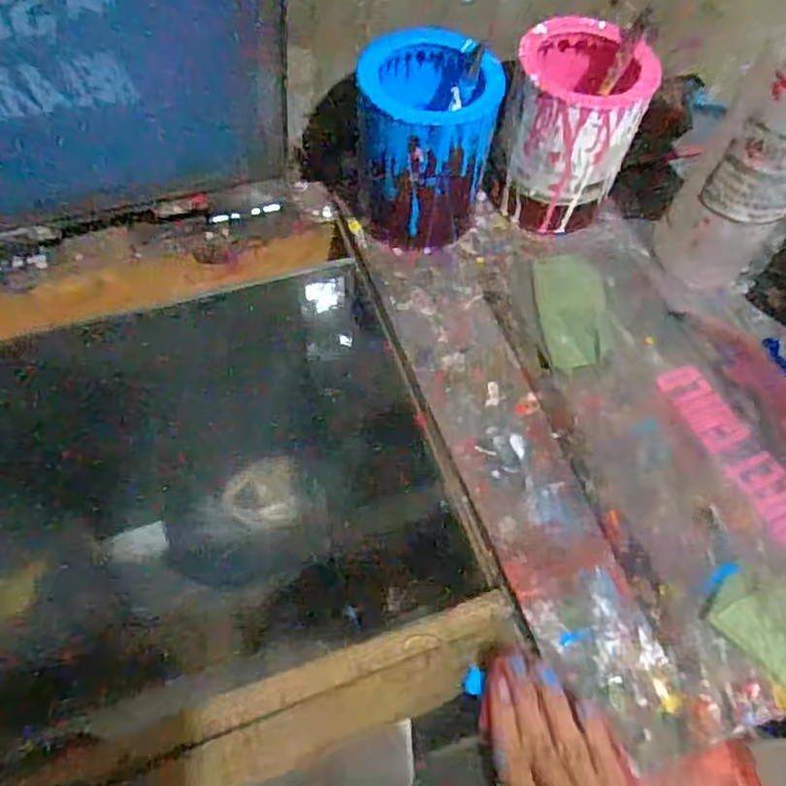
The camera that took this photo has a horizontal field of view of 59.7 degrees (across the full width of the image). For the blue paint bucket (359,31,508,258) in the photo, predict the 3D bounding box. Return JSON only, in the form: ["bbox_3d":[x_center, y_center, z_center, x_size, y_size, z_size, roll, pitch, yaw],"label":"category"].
[{"bbox_3d":[0.025,-0.201,0.566,0.103,0.141,0.099,2,60,-3],"label":"blue paint bucket"}]

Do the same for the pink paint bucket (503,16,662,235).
[{"bbox_3d":[0.151,-0.227,0.592,0.105,0.137,0.115,12,60,3],"label":"pink paint bucket"}]

